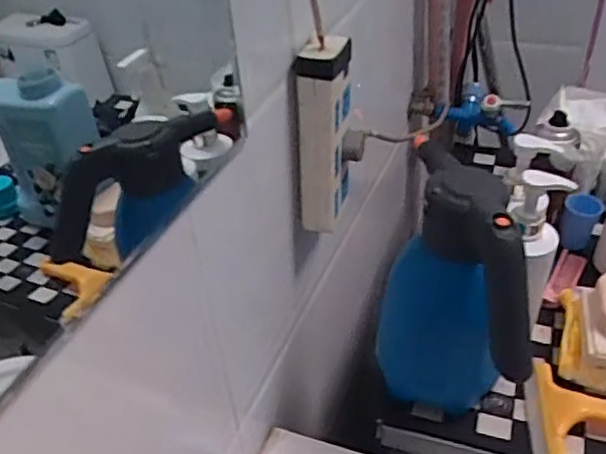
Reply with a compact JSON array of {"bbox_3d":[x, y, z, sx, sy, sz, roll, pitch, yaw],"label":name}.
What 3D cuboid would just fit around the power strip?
[{"bbox_3d":[0.023,-0.095,0.659,0.051,0.182,0.084,3,40,12],"label":"power strip"}]

